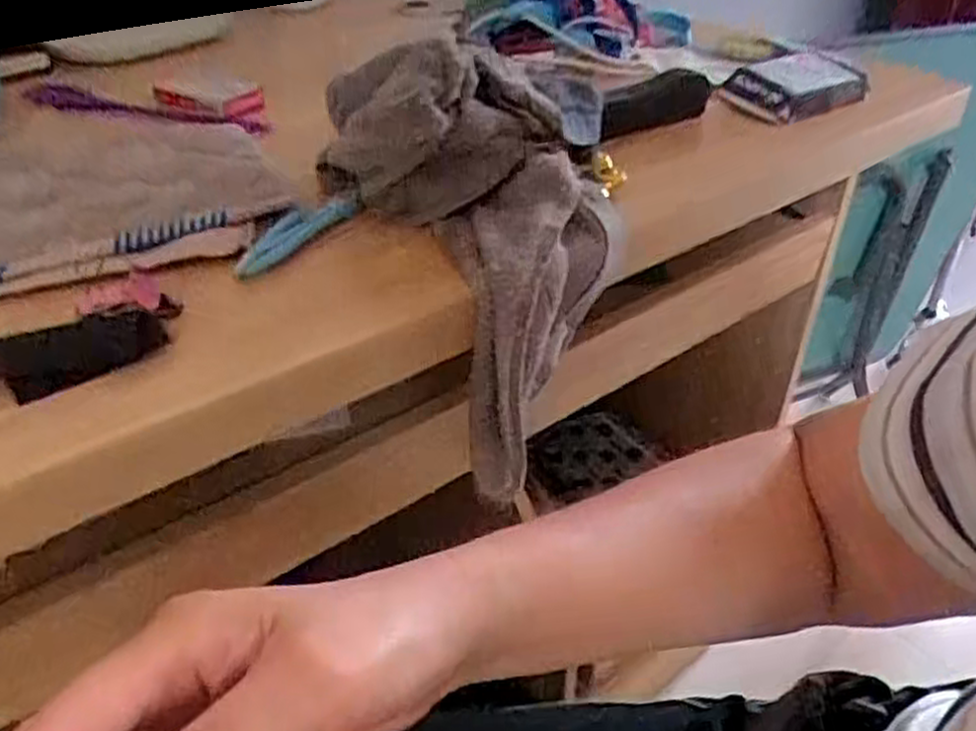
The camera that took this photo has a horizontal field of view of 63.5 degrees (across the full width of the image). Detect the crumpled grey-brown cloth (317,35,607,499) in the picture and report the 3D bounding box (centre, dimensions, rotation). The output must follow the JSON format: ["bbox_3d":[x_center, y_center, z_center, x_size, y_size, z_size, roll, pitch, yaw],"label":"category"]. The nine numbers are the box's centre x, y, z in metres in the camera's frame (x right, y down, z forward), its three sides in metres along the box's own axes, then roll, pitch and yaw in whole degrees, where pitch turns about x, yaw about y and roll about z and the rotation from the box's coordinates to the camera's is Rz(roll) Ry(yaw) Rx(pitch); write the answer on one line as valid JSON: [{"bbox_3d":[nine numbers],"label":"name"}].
[{"bbox_3d":[-0.008,-0.065,0.429,0.106,0.190,0.162,-27,44,-32],"label":"crumpled grey-brown cloth"}]

